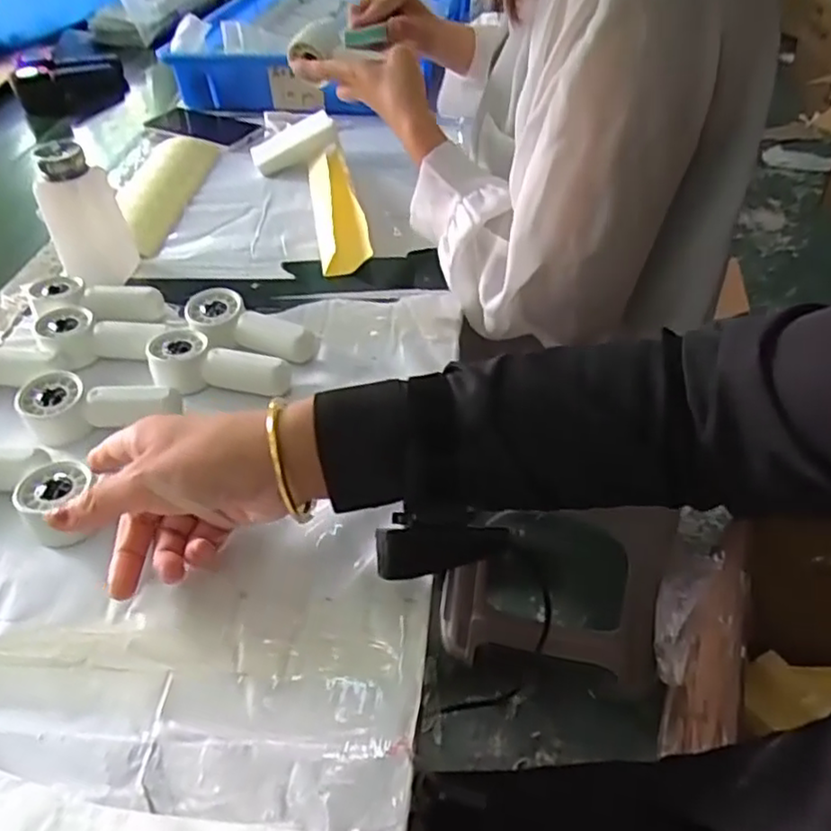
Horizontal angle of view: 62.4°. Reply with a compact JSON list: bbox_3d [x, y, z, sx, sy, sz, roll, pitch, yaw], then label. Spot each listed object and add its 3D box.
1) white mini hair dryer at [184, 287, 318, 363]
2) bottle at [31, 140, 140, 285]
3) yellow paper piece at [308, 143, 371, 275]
[{"bbox_3d":[-0.140,-0.068,0.565,0.113,0.035,0.047,20,48,23],"label":"white mini hair dryer"},{"bbox_3d":[-0.302,-0.177,0.630,0.051,0.124,0.056,13,45,17],"label":"bottle"},{"bbox_3d":[-0.085,-0.225,0.736,0.049,0.027,0.252,-8,43,-6],"label":"yellow paper piece"}]

